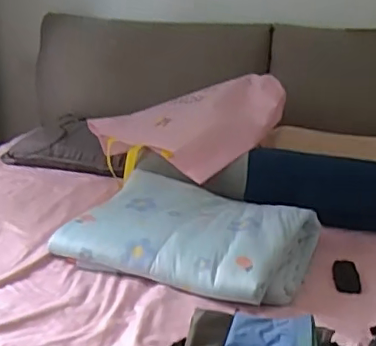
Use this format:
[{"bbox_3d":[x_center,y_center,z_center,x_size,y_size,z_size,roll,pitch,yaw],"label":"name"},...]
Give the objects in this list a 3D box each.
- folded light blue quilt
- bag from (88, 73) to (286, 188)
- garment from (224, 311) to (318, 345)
[{"bbox_3d":[0.005,0.138,1.301,0.526,0.111,0.361,11,21,23],"label":"folded light blue quilt"},{"bbox_3d":[0.021,-0.138,1.635,0.537,0.078,0.423,-26,42,-7],"label":"bag"},{"bbox_3d":[0.132,0.266,0.901,0.140,0.035,0.132,7,20,13],"label":"garment"}]

